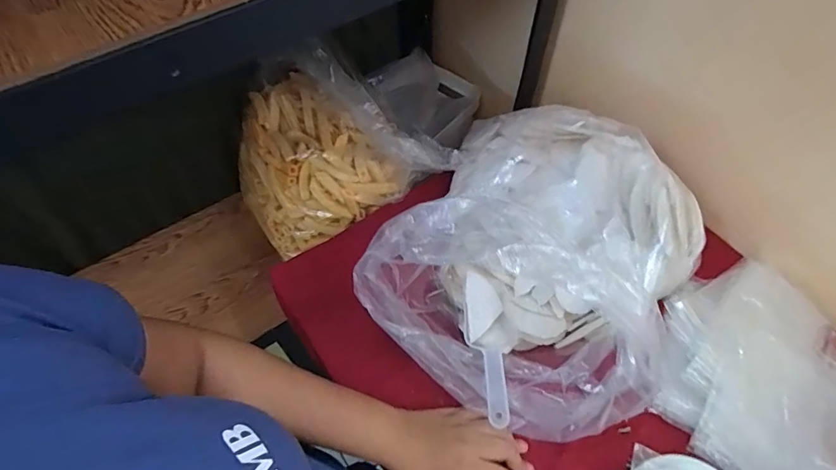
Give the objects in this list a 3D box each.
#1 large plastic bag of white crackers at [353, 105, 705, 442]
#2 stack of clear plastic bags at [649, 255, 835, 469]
[{"bbox_3d":[0.133,0.007,0.450,0.284,0.146,0.327,24,63,15],"label":"large plastic bag of white crackers"},{"bbox_3d":[0.374,0.164,0.459,0.222,0.039,0.255,-35,65,-18],"label":"stack of clear plastic bags"}]

